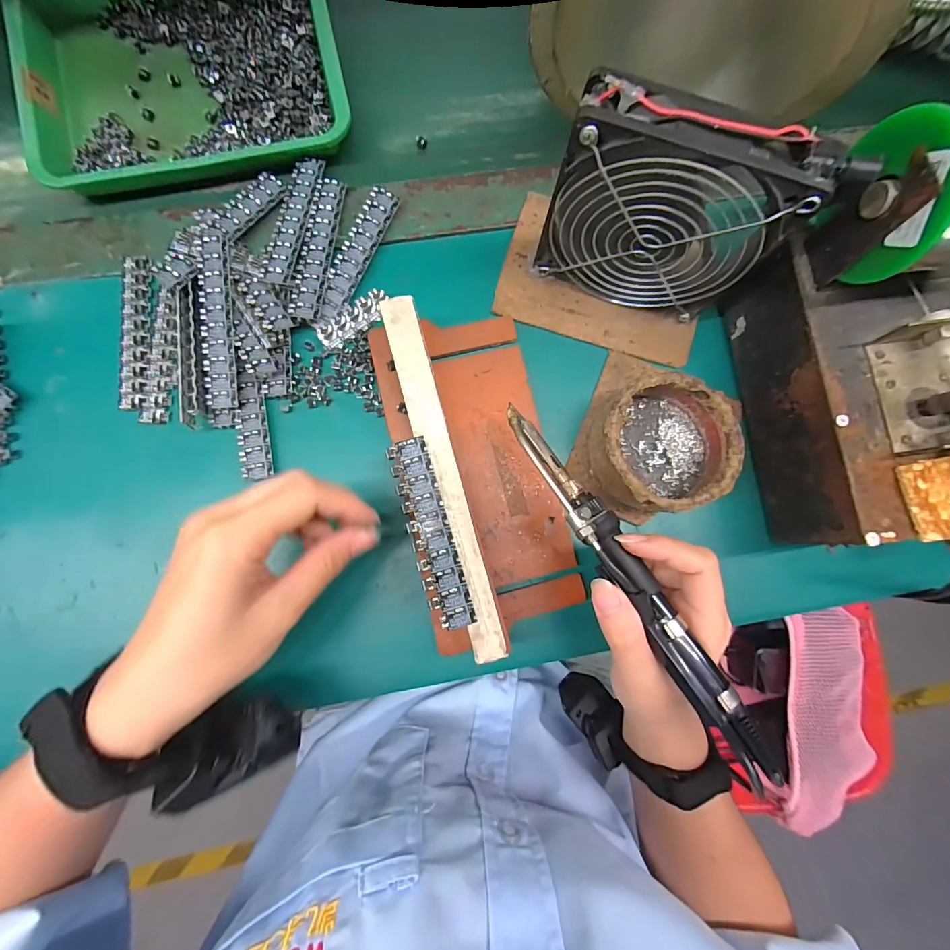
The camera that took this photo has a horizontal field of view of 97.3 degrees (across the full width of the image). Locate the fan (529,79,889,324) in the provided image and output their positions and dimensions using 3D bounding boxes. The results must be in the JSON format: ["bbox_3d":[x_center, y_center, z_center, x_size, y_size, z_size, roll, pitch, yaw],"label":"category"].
[{"bbox_3d":[0.110,-0.139,0.240,0.136,0.126,0.028,15,84,-1],"label":"fan"}]

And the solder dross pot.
[{"bbox_3d":[0.118,-0.019,0.268,0.086,0.040,0.082,0,84,-2],"label":"solder dross pot"}]

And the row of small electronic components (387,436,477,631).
[{"bbox_3d":[-0.025,0.032,0.235,0.023,0.004,0.107,-17,85,-4],"label":"row of small electronic components"}]

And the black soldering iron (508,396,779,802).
[{"bbox_3d":[0.078,0.052,0.209,0.021,0.022,0.214,-31,76,-5],"label":"black soldering iron"}]

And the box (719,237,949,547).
[{"bbox_3d":[0.242,-0.051,0.252,0.105,0.083,0.170,-7,84,-3],"label":"box"}]

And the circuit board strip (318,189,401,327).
[{"bbox_3d":[-0.083,-0.152,0.289,0.020,0.004,0.102,26,86,-14],"label":"circuit board strip"}]

